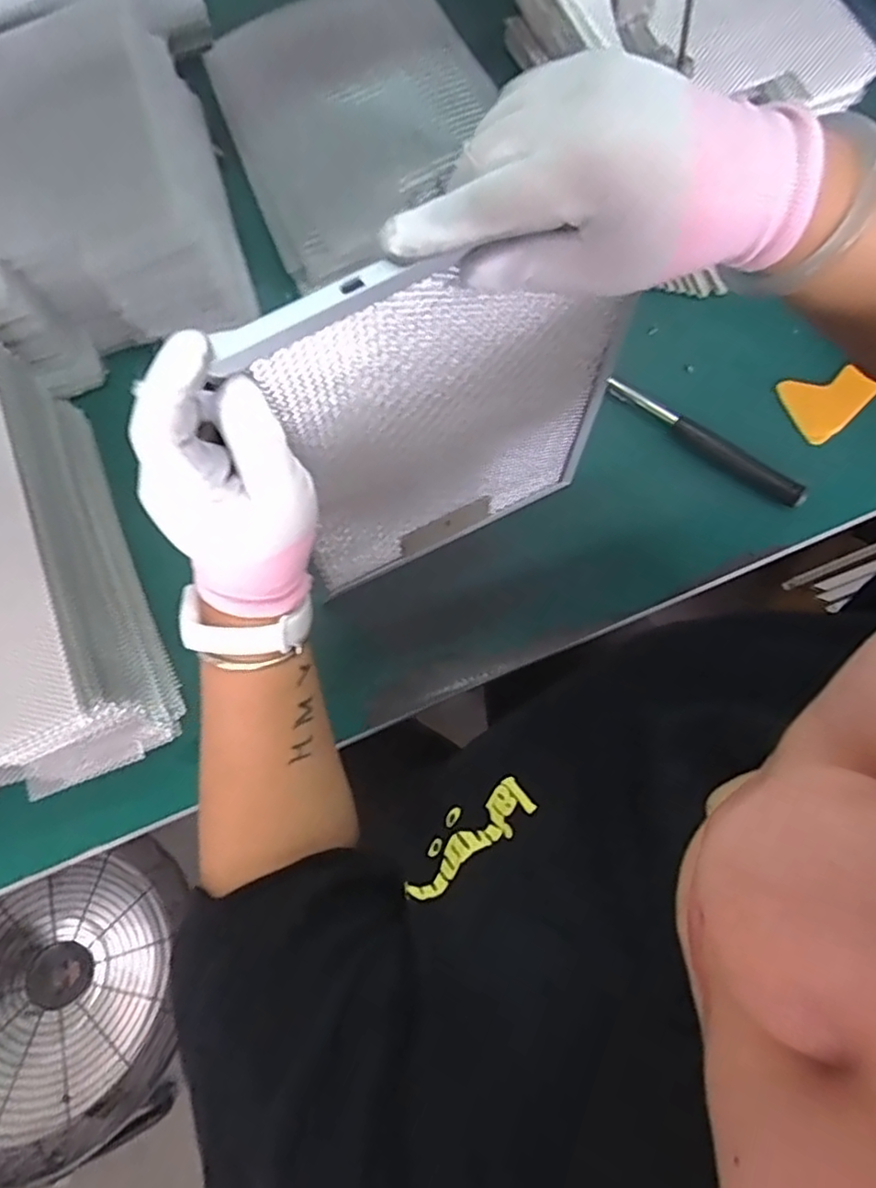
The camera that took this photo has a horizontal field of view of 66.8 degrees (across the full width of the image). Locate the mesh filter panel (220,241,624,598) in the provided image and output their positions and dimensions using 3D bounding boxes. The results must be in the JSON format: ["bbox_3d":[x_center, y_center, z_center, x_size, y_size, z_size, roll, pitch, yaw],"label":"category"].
[{"bbox_3d":[0.016,-0.104,0.437,0.235,0.331,0.021,-28,73,-8],"label":"mesh filter panel"}]

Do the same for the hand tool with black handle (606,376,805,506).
[{"bbox_3d":[0.250,-0.148,0.627,0.201,0.020,0.023,37,76,12],"label":"hand tool with black handle"}]

